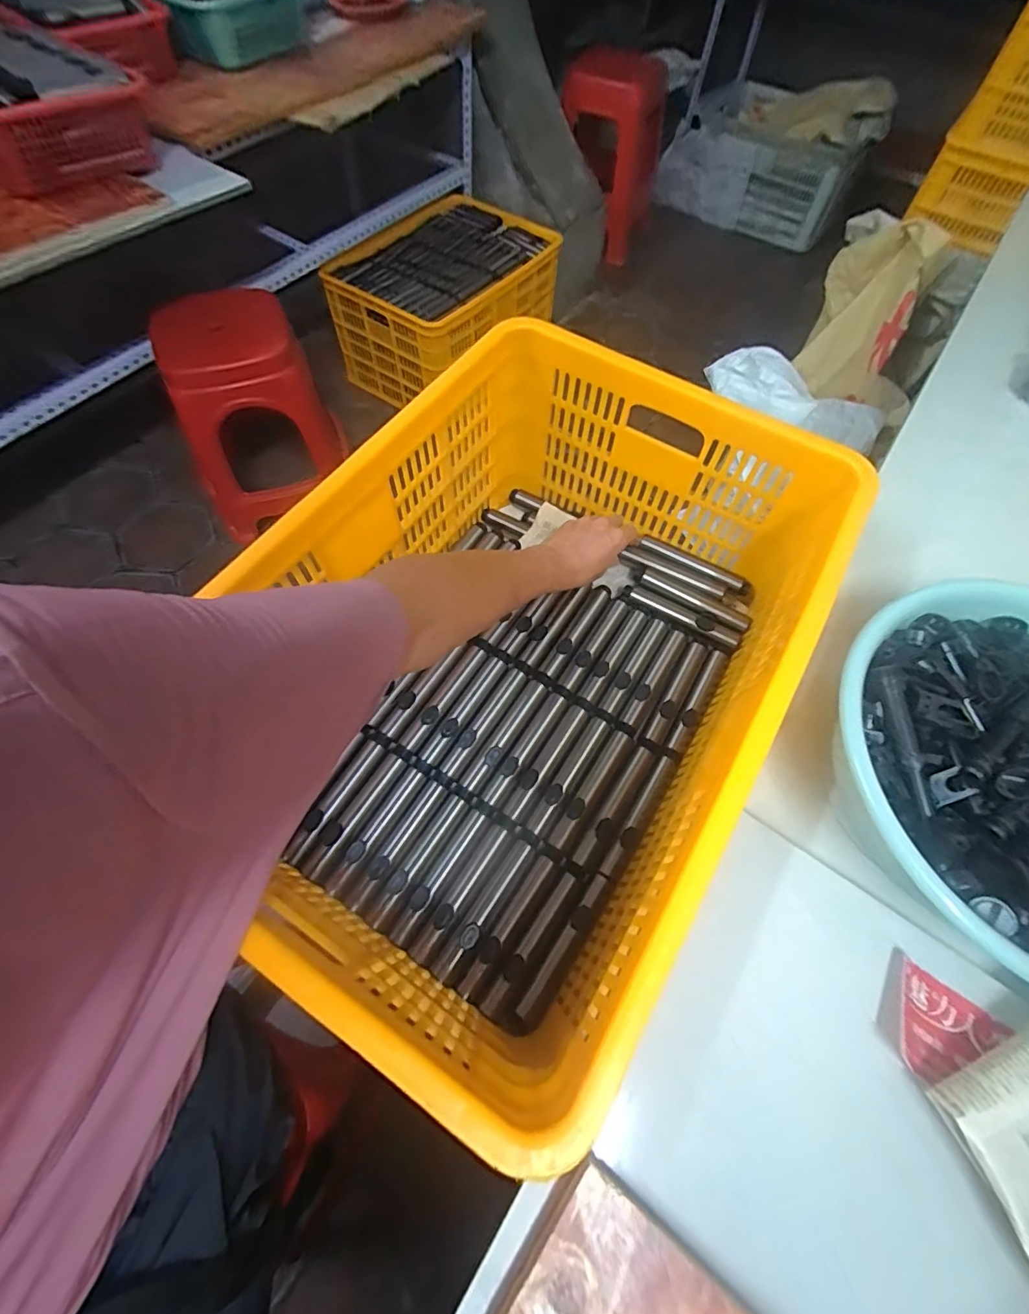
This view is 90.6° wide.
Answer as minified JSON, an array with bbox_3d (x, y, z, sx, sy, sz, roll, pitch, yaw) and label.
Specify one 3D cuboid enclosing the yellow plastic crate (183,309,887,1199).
[{"bbox_3d":[0.012,-0.019,0.502,0.402,0.217,0.570,31,66,12],"label":"yellow plastic crate"}]

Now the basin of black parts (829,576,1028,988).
[{"bbox_3d":[0.396,0.091,0.398,0.267,0.114,0.288,1,63,-2],"label":"basin of black parts"}]

